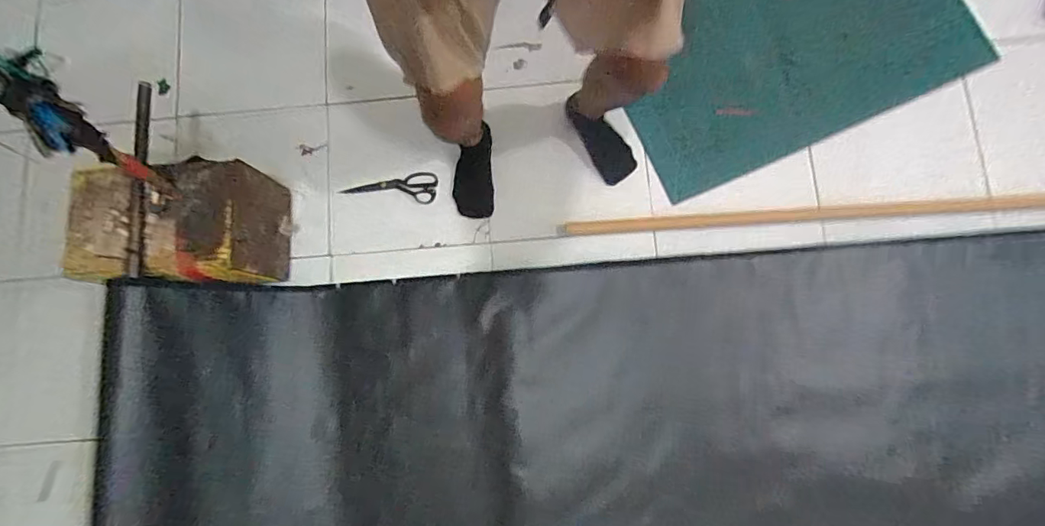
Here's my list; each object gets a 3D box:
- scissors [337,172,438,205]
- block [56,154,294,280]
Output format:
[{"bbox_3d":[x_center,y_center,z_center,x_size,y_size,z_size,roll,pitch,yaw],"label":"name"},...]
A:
[{"bbox_3d":[-0.337,-0.201,1.244,0.242,0.017,0.079,8,82,4],"label":"scissors"},{"bbox_3d":[-0.759,-0.078,1.111,0.360,0.251,0.250,-5,82,2],"label":"block"}]

